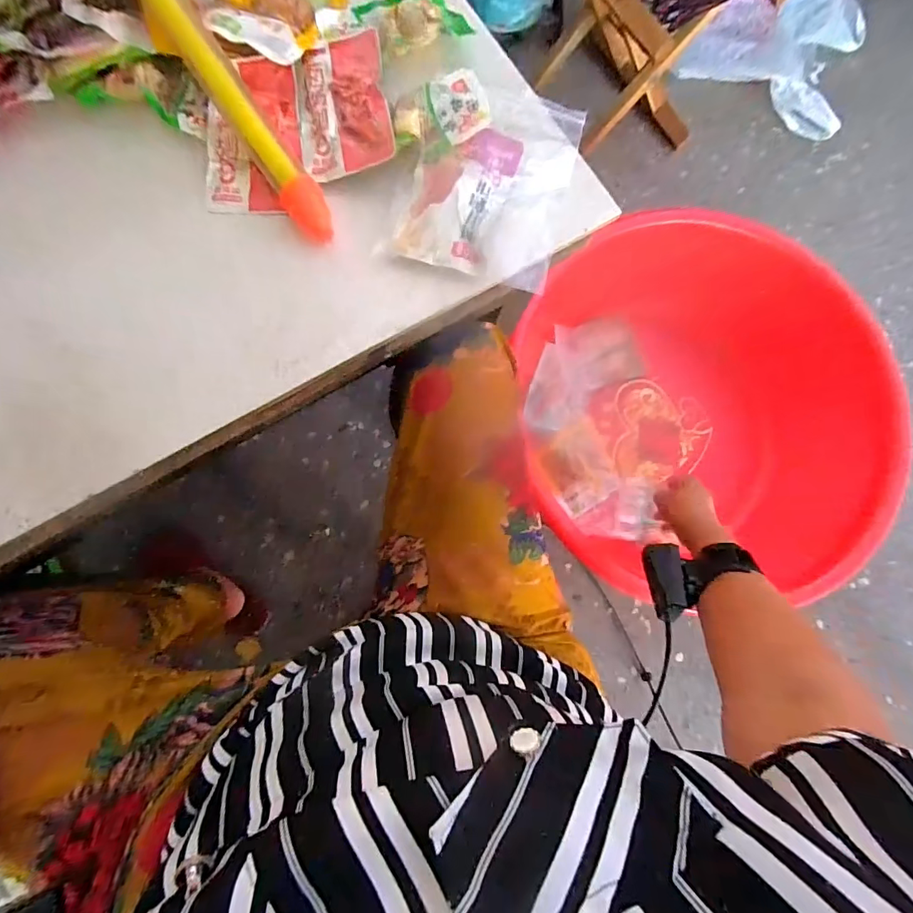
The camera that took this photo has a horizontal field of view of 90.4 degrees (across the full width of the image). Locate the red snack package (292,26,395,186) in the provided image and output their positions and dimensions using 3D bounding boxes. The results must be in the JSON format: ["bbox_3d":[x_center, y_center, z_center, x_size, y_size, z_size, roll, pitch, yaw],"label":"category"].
[{"bbox_3d":[-0.096,-0.302,0.381,0.075,0.012,0.141,-8,81,-6],"label":"red snack package"}]

